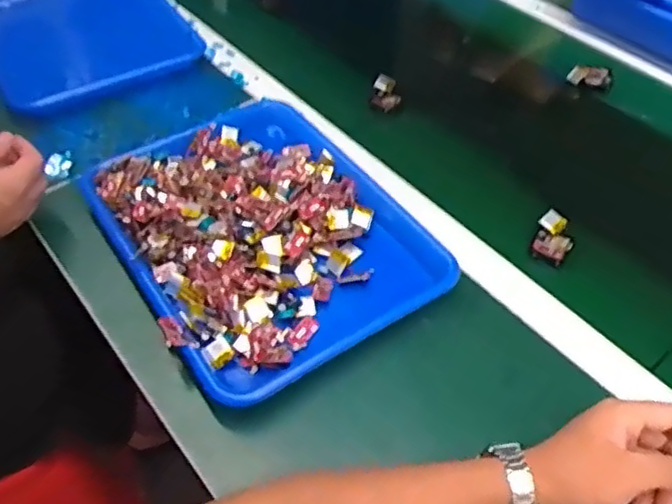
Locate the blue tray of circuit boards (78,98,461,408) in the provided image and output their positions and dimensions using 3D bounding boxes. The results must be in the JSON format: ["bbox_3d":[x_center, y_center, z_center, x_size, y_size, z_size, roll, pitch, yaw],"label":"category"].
[{"bbox_3d":[-0.075,-0.026,0.648,0.264,0.045,0.335,-26,53,-23],"label":"blue tray of circuit boards"}]

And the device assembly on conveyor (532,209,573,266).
[{"bbox_3d":[0.215,-0.014,0.645,0.036,0.022,0.051,20,50,17],"label":"device assembly on conveyor"}]

